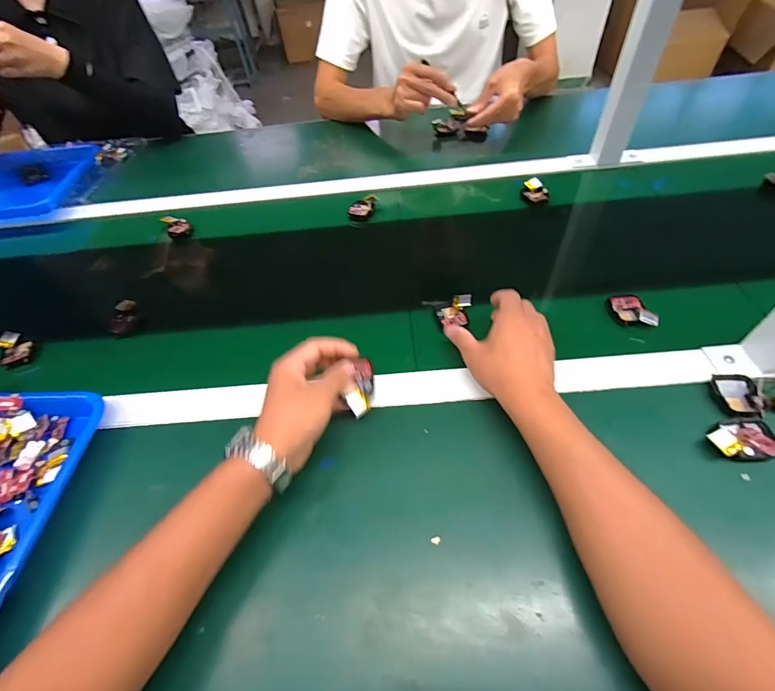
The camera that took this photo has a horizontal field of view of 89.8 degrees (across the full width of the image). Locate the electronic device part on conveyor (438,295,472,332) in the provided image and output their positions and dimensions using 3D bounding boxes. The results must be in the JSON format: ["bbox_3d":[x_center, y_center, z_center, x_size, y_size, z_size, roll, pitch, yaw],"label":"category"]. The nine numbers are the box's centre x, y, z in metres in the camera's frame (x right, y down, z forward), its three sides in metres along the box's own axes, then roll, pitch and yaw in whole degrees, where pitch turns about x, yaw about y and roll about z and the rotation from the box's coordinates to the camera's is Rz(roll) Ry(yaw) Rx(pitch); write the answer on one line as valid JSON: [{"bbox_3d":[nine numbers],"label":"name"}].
[{"bbox_3d":[0.083,-0.042,0.478,0.040,0.013,0.044,1,52,5],"label":"electronic device part on conveyor"}]

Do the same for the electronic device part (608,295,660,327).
[{"bbox_3d":[0.289,-0.041,0.459,0.039,0.015,0.054,-4,51,2],"label":"electronic device part"}]

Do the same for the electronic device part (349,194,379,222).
[{"bbox_3d":[-0.040,-0.225,0.636,0.045,0.025,0.035,0,52,5],"label":"electronic device part"}]

